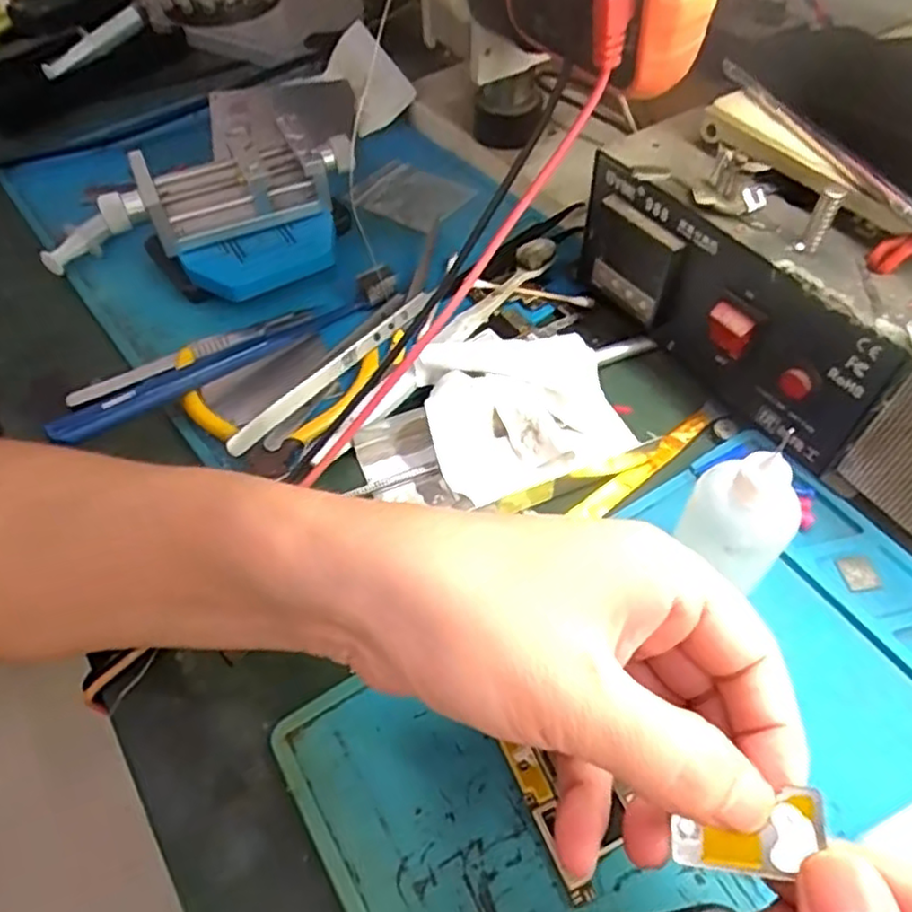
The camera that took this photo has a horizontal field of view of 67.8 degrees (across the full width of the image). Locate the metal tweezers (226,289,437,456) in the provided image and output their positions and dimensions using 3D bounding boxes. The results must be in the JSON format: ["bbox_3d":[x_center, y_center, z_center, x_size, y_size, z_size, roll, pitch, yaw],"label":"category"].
[{"bbox_3d":[-0.057,-0.043,0.339,0.009,0.016,0.131,37,63,26],"label":"metal tweezers"}]

